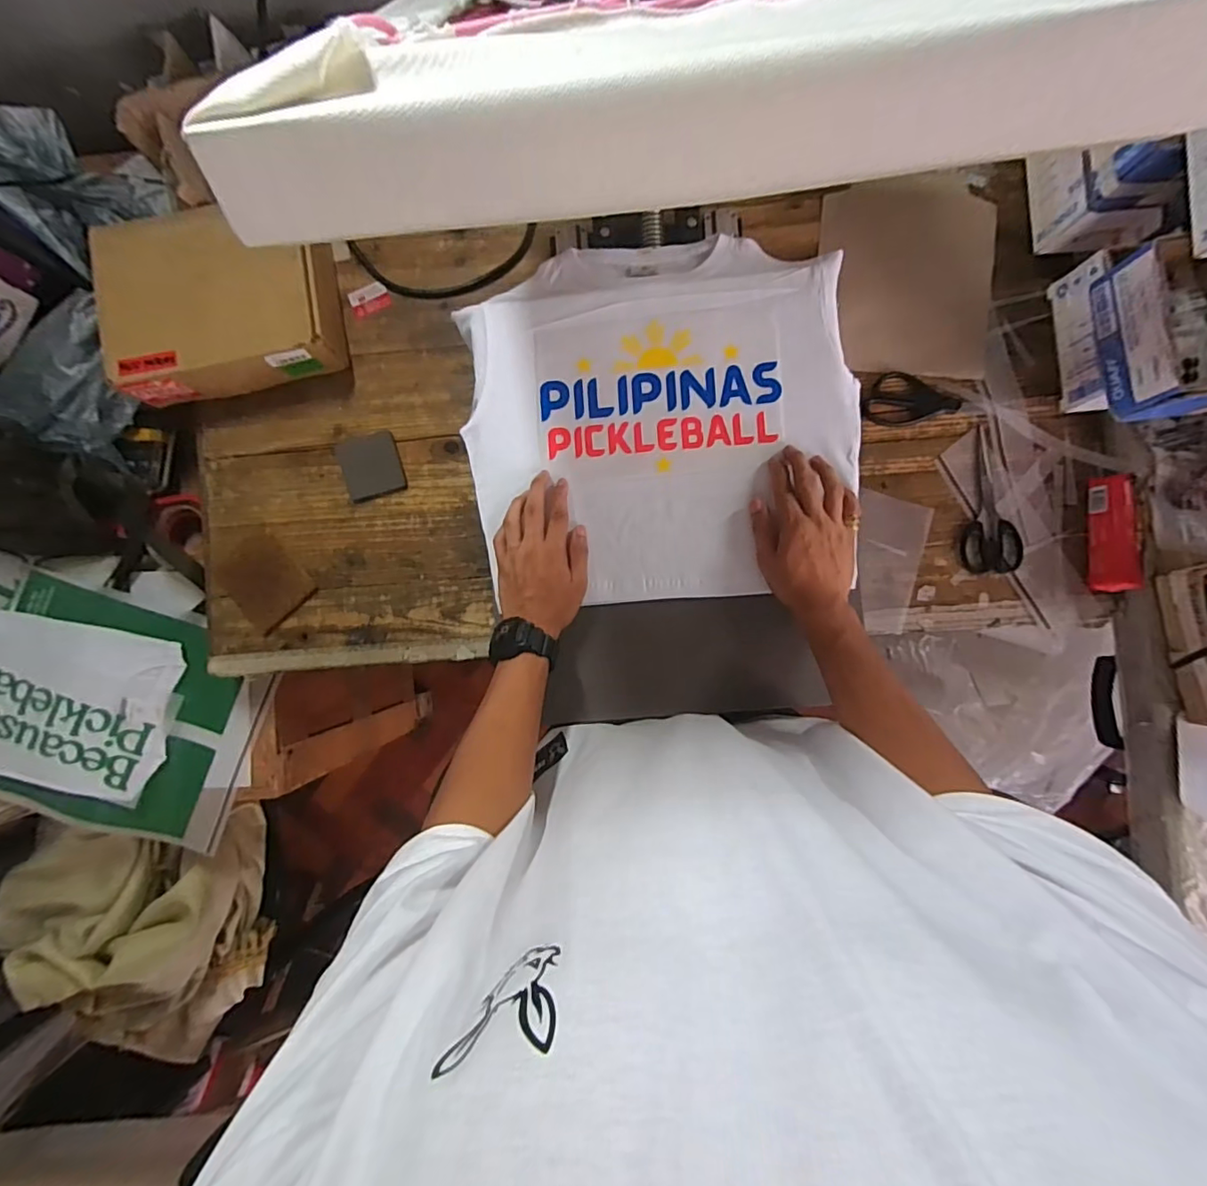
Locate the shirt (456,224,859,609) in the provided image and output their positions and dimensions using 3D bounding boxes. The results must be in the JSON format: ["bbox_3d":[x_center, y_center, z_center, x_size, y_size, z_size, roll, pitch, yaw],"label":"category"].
[{"bbox_3d":[0.058,-0.191,0.596,0.395,0.041,0.386,-4,87,2],"label":"shirt"}]

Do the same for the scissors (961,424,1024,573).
[{"bbox_3d":[0.476,-0.111,0.684,0.070,0.005,0.172,0,87,2],"label":"scissors"}]

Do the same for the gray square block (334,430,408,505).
[{"bbox_3d":[-0.304,-0.167,0.729,0.080,0.013,0.085,-17,87,1],"label":"gray square block"}]

